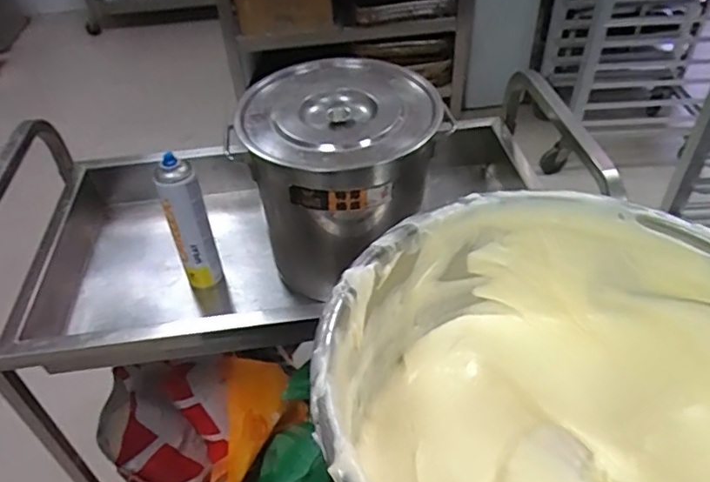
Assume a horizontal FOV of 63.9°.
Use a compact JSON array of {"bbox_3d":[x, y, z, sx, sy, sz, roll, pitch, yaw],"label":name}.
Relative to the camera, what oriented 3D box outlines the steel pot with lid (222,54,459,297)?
[{"bbox_3d":[-0.024,-0.116,0.952,0.288,0.272,0.289,-2,42,2],"label":"steel pot with lid"}]

